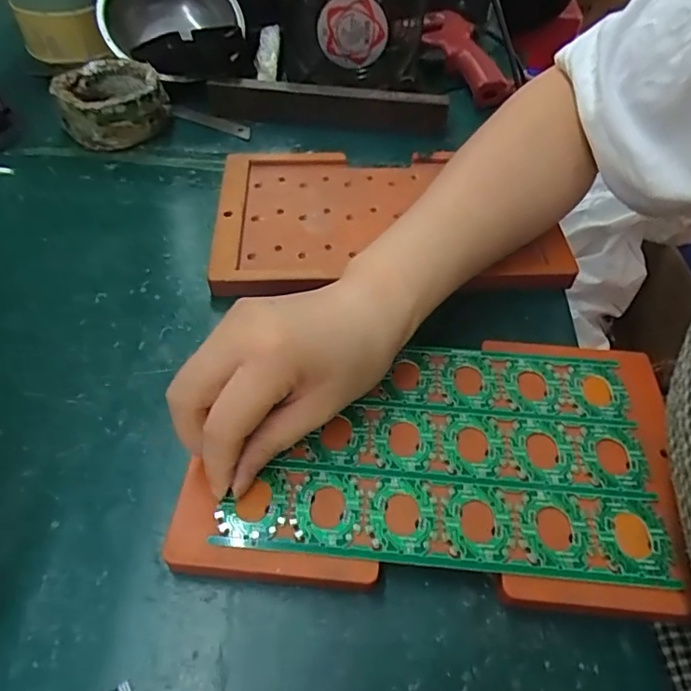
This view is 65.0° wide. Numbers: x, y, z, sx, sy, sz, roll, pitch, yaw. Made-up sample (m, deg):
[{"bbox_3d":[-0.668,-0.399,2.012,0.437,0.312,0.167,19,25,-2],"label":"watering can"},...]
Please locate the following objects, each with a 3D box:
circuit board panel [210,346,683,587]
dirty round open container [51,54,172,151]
[{"bbox_3d":[0.048,0.048,0.271,0.194,0.004,0.118,4,51,2],"label":"circuit board panel"},{"bbox_3d":[-0.198,-0.207,0.463,0.081,0.045,0.081,1,50,-1],"label":"dirty round open container"}]

